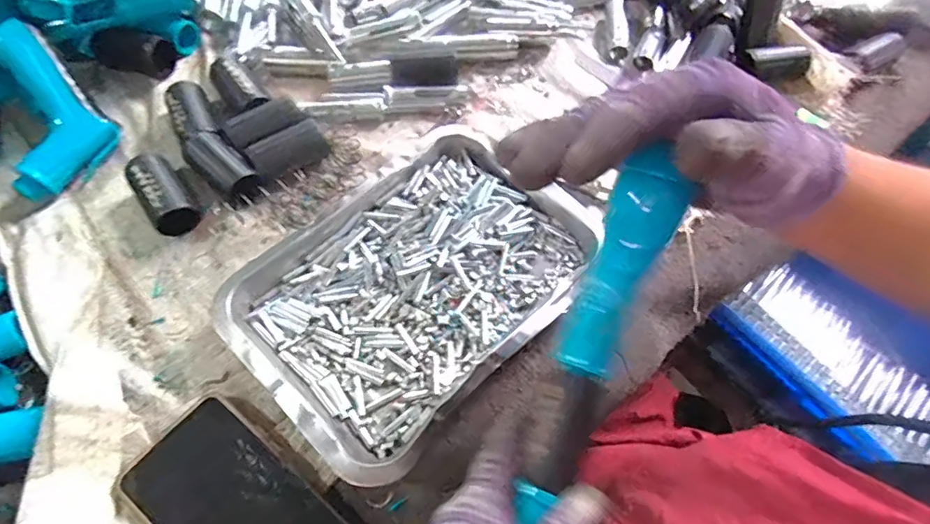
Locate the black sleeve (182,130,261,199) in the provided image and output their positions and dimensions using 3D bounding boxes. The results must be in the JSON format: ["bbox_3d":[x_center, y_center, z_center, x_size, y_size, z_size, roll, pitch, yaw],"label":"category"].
[{"bbox_3d":[-0.196,-0.076,0.409,0.069,0.026,0.033,42,68,16],"label":"black sleeve"}]

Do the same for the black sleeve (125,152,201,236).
[{"bbox_3d":[-0.236,-0.052,0.395,0.032,0.031,0.071,-33,70,-18],"label":"black sleeve"}]

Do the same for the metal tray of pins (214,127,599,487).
[{"bbox_3d":[-0.033,0.009,0.372,0.182,0.031,0.252,43,69,16],"label":"metal tray of pins"}]

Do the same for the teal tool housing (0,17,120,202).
[{"bbox_3d":[-0.329,-0.123,0.402,0.067,0.025,0.134,-18,92,-12],"label":"teal tool housing"}]

